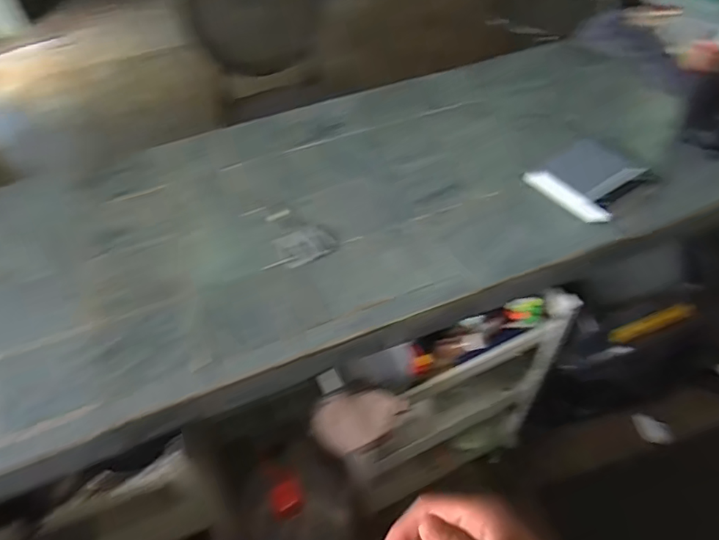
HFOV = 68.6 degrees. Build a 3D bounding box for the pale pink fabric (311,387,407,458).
[{"bbox_3d":[-0.003,0.275,0.949,0.166,0.099,0.073,3,50,5],"label":"pale pink fabric"}]

